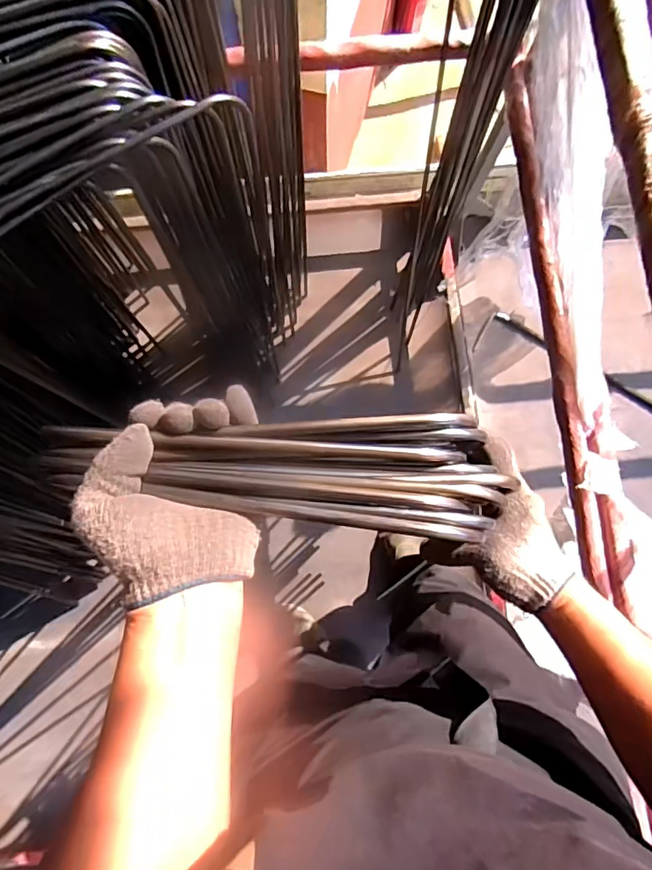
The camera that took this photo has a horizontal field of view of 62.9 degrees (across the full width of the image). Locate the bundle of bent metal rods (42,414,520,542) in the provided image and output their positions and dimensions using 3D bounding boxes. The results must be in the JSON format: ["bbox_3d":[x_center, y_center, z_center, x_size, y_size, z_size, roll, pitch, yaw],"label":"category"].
[{"bbox_3d":[-0.025,0.023,0.382,0.316,0.056,0.085,3,83,-10],"label":"bundle of bent metal rods"}]

